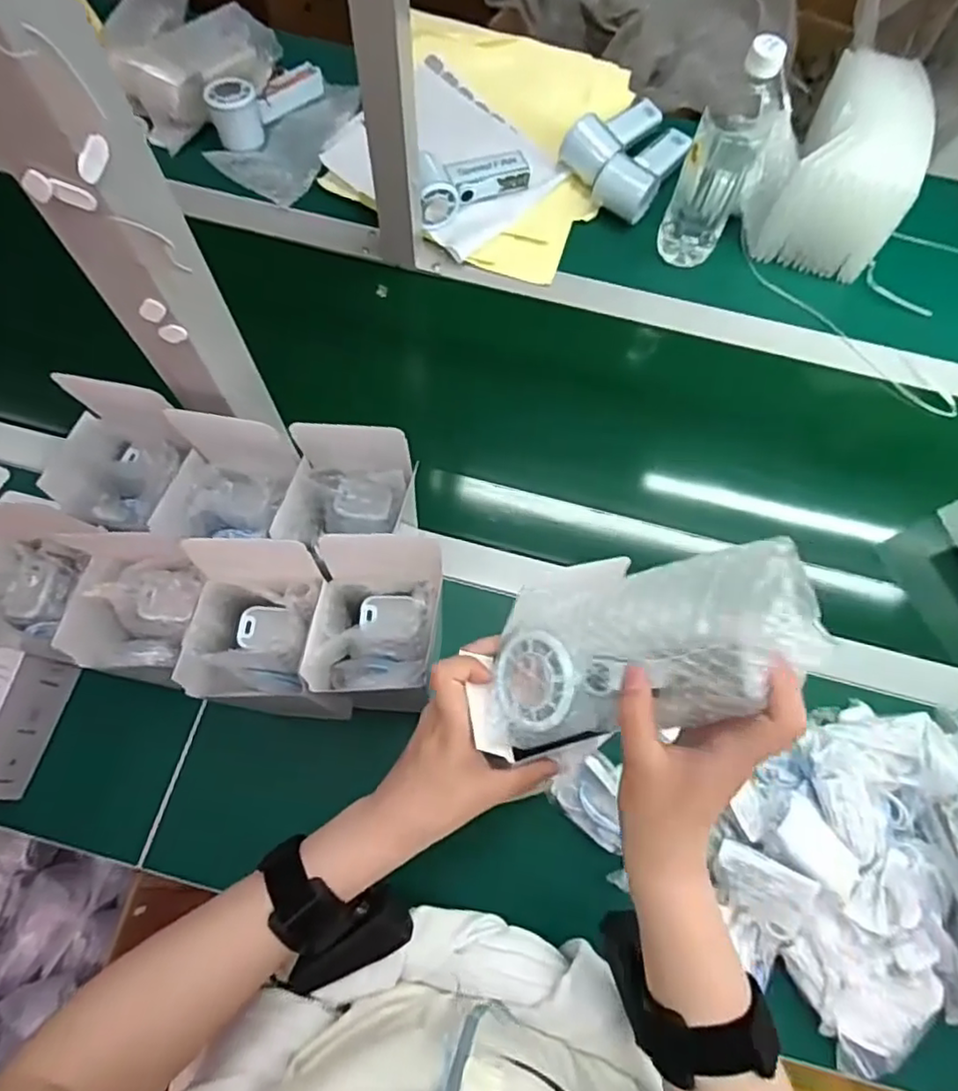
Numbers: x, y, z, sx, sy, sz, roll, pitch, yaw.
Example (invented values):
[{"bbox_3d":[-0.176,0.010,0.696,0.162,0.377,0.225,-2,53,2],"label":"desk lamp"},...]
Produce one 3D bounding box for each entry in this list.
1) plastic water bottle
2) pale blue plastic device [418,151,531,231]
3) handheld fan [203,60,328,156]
[{"bbox_3d":[0.253,-0.399,0.649,0.067,0.227,0.083,28,73,7],"label":"plastic water bottle"},{"bbox_3d":[-0.011,-0.416,0.711,0.144,0.051,0.060,-32,75,-12],"label":"pale blue plastic device"},{"bbox_3d":[-0.255,-0.537,0.747,0.141,0.047,0.064,-30,75,-11],"label":"handheld fan"}]

